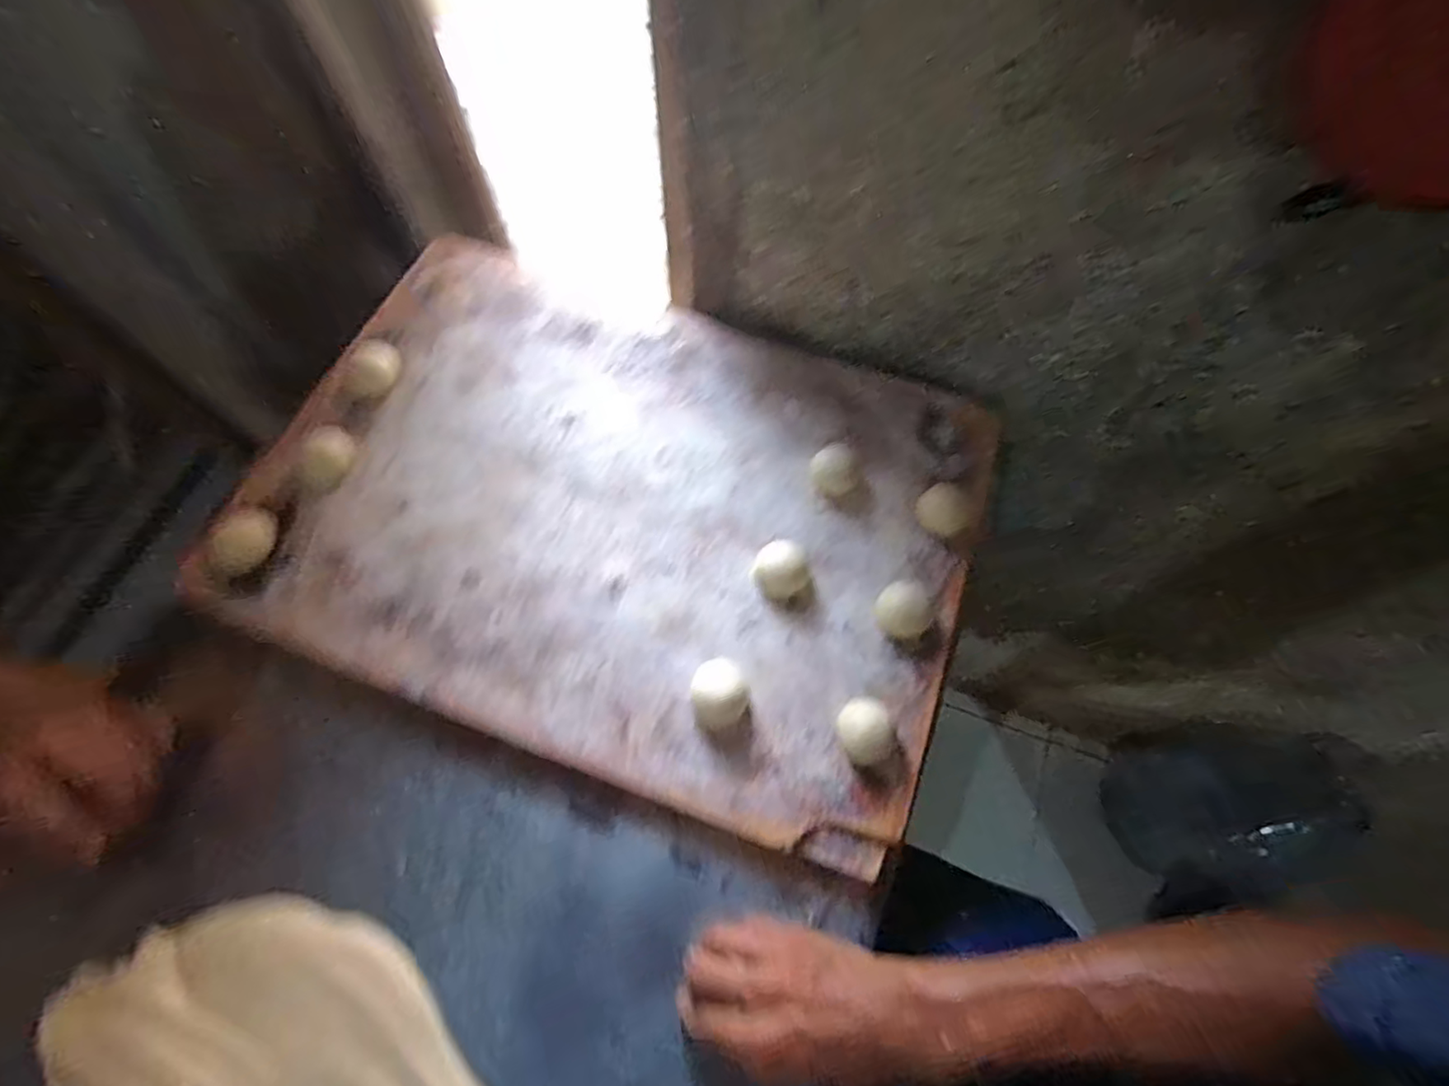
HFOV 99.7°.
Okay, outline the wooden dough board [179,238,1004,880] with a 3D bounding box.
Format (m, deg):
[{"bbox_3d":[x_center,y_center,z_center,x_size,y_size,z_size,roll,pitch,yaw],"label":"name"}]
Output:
[{"bbox_3d":[-0.093,-0.040,0.537,0.596,0.027,0.417,21,69,8],"label":"wooden dough board"}]

